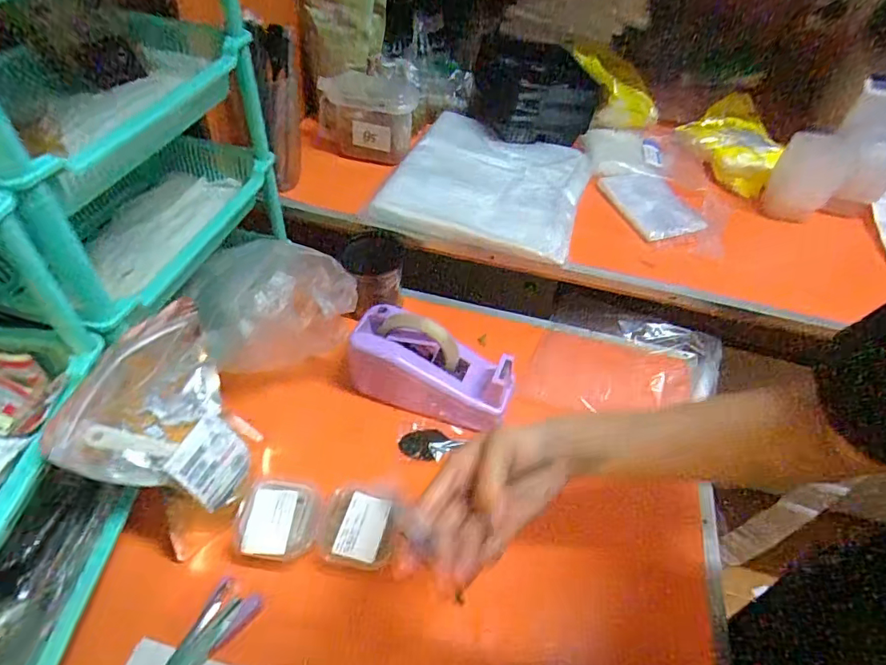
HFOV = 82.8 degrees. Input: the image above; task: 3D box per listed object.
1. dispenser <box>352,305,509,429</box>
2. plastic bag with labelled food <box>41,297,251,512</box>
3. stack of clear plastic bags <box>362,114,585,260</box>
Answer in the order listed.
[{"bbox_3d":[-0.011,0.039,0.596,0.193,0.088,0.076,17,48,10],"label":"dispenser"},{"bbox_3d":[-0.242,0.082,0.448,0.078,0.169,0.147,-7,44,32],"label":"plastic bag with labelled food"},{"bbox_3d":[0.069,-0.228,0.758,0.270,0.042,0.269,16,48,9],"label":"stack of clear plastic bags"}]

